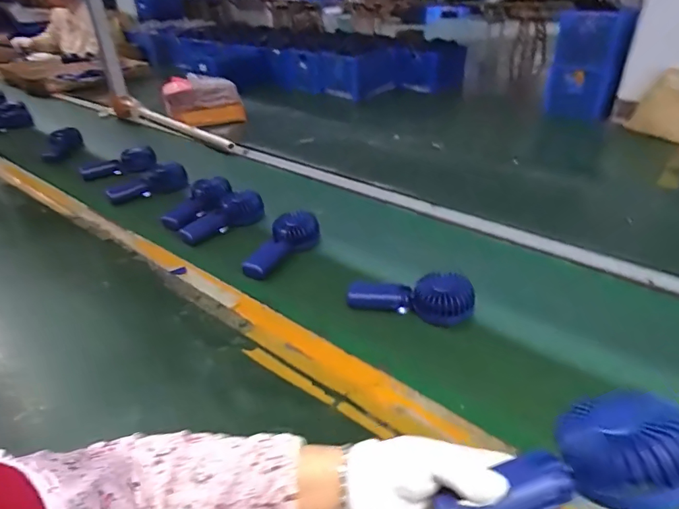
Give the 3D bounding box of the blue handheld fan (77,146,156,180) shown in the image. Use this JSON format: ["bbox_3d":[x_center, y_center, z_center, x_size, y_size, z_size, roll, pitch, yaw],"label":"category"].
[{"bbox_3d":[-0.536,-0.225,1.113,0.174,0.053,0.081,-13,34,-17],"label":"blue handheld fan"}]

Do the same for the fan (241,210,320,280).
[{"bbox_3d":[-0.104,-0.017,0.820,0.079,0.052,0.182,21,51,32],"label":"fan"}]

